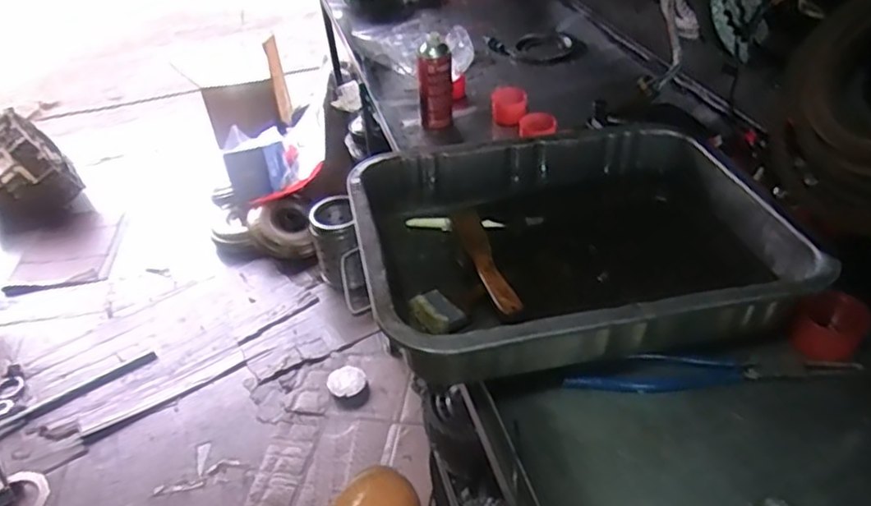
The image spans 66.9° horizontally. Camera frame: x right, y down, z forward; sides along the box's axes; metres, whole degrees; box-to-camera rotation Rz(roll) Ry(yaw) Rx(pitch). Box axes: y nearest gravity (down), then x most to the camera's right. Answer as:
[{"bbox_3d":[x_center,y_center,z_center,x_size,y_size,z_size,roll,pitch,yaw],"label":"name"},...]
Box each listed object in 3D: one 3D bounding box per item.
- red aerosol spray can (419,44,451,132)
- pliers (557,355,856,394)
[{"bbox_3d":[0.002,-0.308,1.253,0.062,0.177,0.048,-5,40,2],"label":"red aerosol spray can"},{"bbox_3d":[0.295,0.122,0.700,0.307,0.016,0.042,-7,40,0],"label":"pliers"}]

